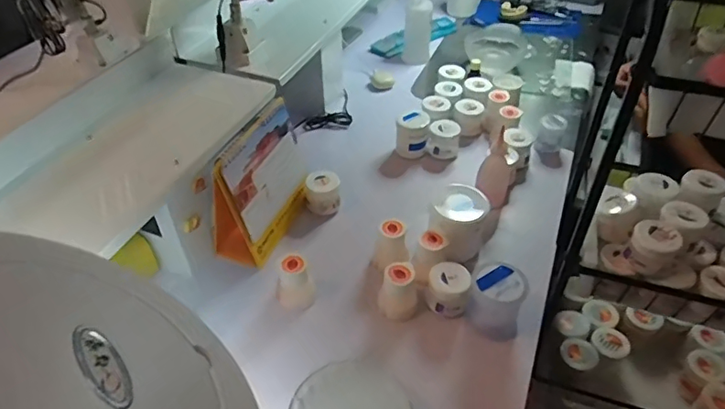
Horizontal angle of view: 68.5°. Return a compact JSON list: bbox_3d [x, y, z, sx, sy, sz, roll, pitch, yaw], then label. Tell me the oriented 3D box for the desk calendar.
[{"bbox_3d":[-0.135,-0.033,0.728,0.063,0.159,0.168,16,46,17],"label":"desk calendar"}]

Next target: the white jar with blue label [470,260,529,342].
[{"bbox_3d":[0.160,0.115,0.635,0.059,0.077,0.057,-1,43,0],"label":"white jar with blue label"}]

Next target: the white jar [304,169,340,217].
[{"bbox_3d":[-0.060,-0.019,0.800,0.049,0.051,0.051,-1,43,0],"label":"white jar"}]

